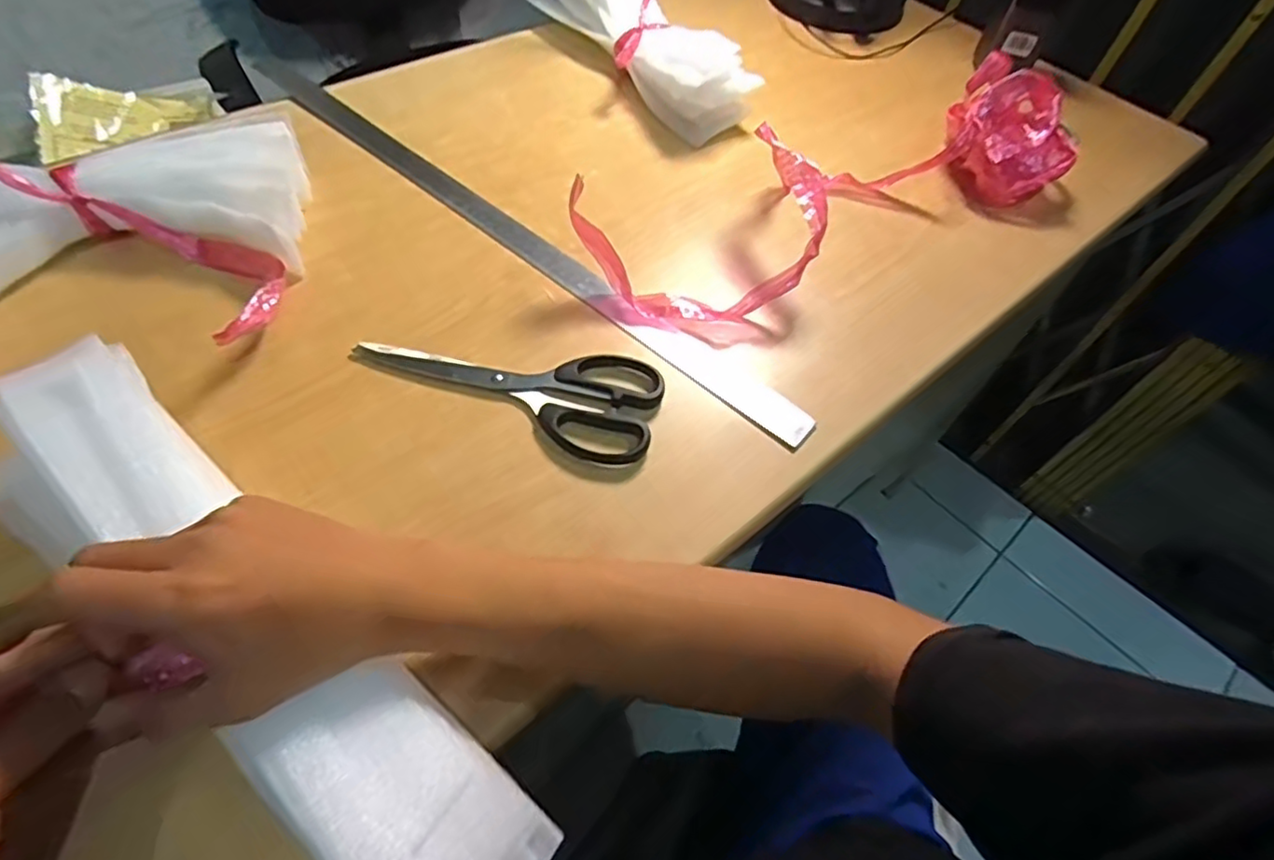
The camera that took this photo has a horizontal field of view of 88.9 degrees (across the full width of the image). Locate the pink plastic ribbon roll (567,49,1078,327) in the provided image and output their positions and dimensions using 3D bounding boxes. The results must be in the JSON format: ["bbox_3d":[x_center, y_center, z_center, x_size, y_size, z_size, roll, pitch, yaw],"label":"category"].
[{"bbox_3d":[0.170,-0.195,0.522,0.453,0.082,0.125,-24,62,-21],"label":"pink plastic ribbon roll"}]

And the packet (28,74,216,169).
[{"bbox_3d":[-0.547,-0.339,0.685,0.064,0.057,0.170,40,60,19],"label":"packet"}]

